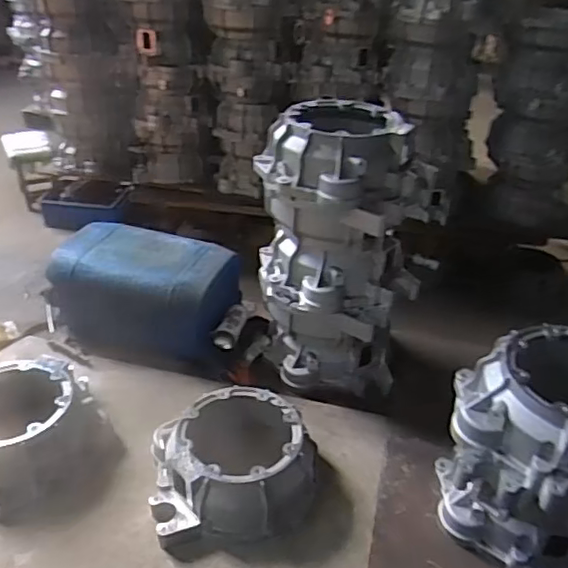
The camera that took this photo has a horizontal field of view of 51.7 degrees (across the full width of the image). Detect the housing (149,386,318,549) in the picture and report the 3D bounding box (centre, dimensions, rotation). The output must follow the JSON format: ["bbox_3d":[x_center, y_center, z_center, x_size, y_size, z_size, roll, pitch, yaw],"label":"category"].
[{"bbox_3d":[-0.099,0.358,1.181,0.321,0.137,0.281,-2,33,-7],"label":"housing"}]

